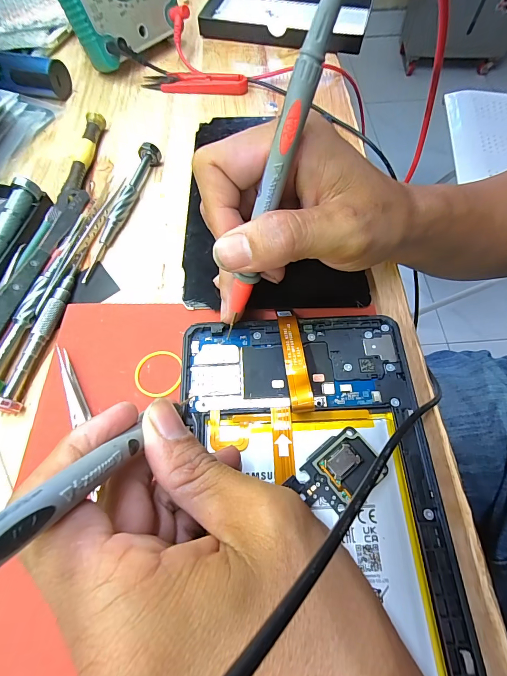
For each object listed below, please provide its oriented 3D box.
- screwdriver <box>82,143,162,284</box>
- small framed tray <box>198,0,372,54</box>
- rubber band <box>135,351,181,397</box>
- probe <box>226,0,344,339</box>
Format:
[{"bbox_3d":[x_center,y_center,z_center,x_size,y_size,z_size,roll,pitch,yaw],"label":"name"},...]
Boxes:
[{"bbox_3d":[-0.099,-0.097,0.242,0.015,0.017,0.123,13,66,7],"label":"screwdriver"},{"bbox_3d":[0.034,-0.357,0.363,0.175,0.023,0.111,15,66,8],"label":"small framed tray"},{"bbox_3d":[-0.054,0.019,0.186,0.026,0.004,0.027,-1,65,1],"label":"rubber band"},{"bbox_3d":[0.005,-0.057,0.145,0.009,0.149,0.007,28,40,10],"label":"probe"}]

